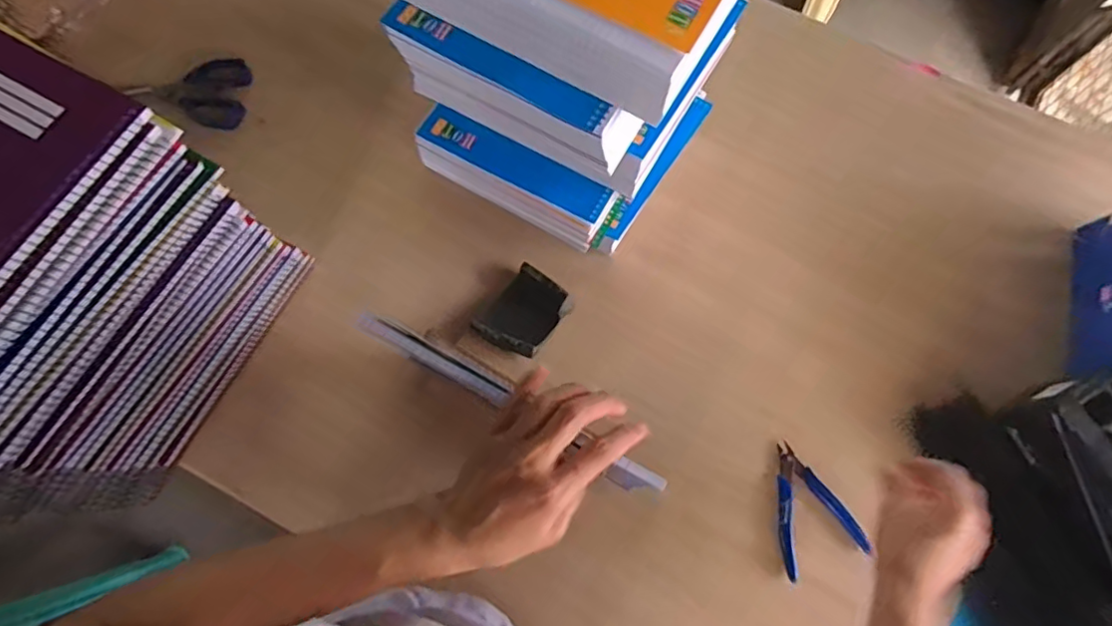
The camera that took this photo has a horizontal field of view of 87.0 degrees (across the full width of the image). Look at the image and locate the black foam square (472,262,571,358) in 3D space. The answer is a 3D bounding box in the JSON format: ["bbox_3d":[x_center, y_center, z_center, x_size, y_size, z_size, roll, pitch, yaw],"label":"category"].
[{"bbox_3d":[-0.034,0.000,0.623,0.068,0.021,0.090,36,76,9],"label":"black foam square"}]

